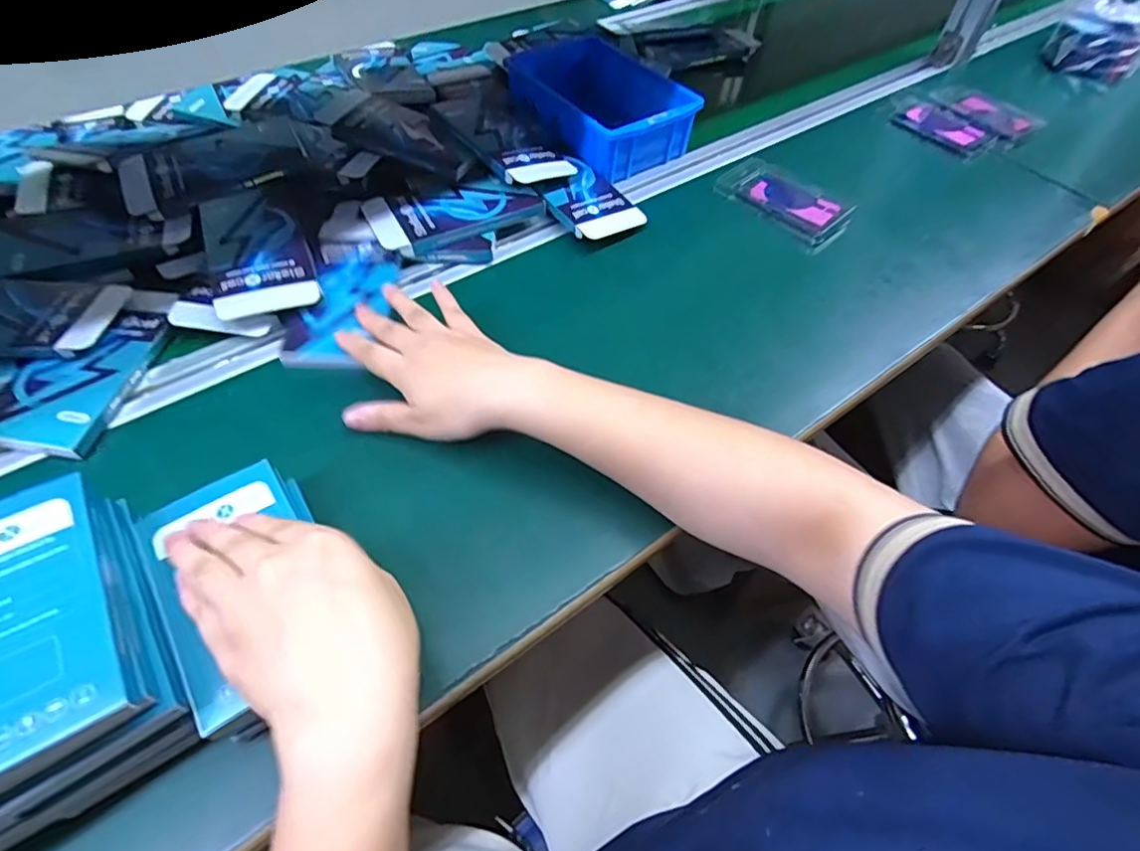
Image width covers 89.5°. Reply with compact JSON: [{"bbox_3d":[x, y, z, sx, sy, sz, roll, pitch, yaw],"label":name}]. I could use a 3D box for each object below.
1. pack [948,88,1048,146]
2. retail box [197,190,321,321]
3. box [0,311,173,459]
[{"bbox_3d":[0.523,-0.392,0.718,0.071,0.019,0.115,-30,61,-20],"label":"pack"},{"bbox_3d":[-0.261,-0.146,0.481,0.076,0.023,0.144,-21,58,-16],"label":"retail box"},{"bbox_3d":[-0.356,-0.037,0.420,0.075,0.017,0.127,9,55,5],"label":"box"}]

